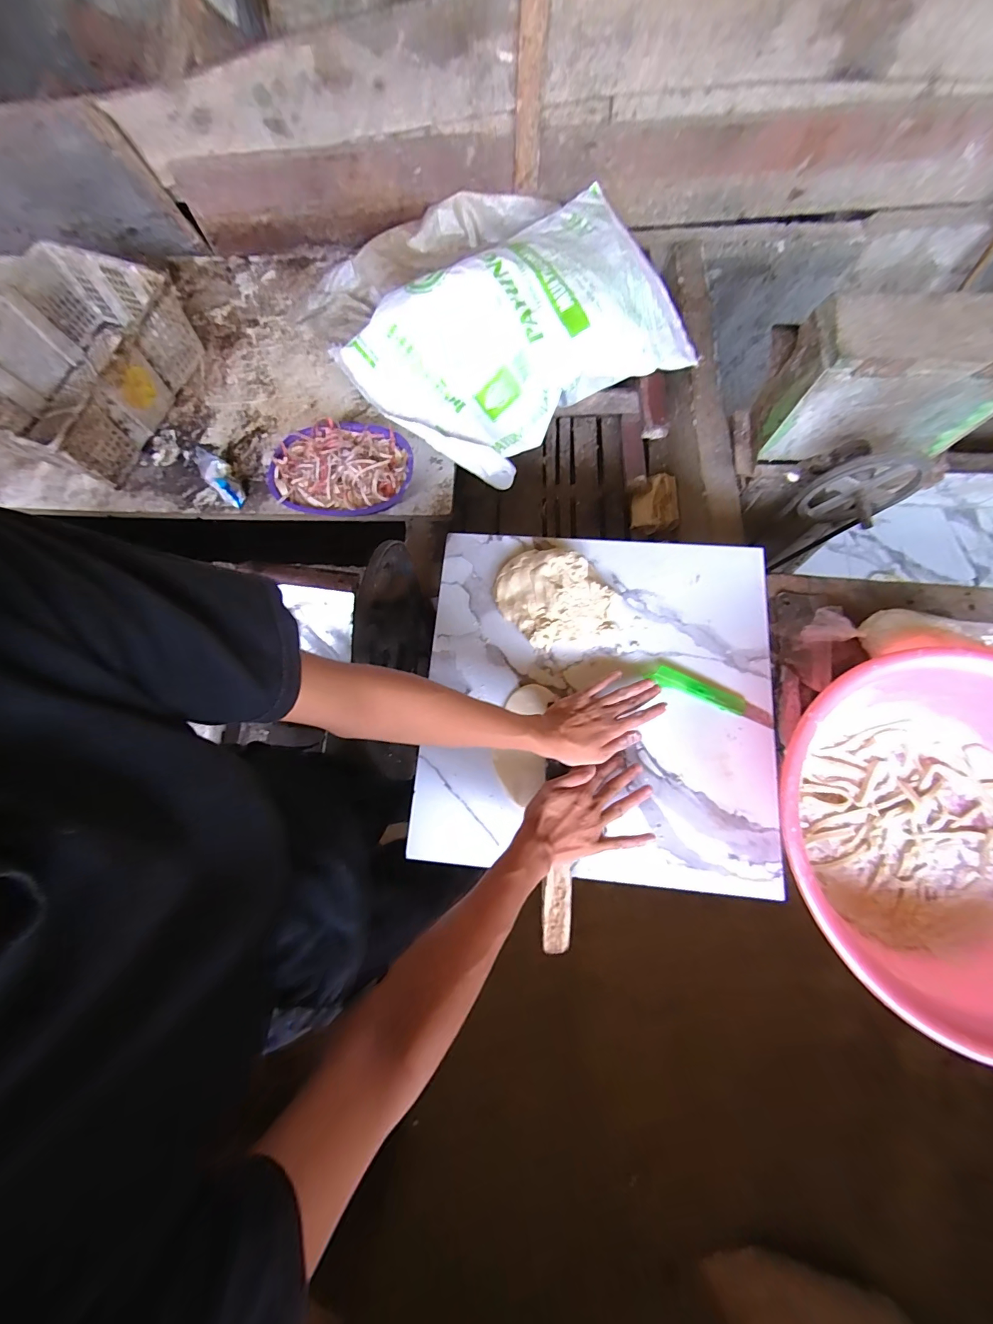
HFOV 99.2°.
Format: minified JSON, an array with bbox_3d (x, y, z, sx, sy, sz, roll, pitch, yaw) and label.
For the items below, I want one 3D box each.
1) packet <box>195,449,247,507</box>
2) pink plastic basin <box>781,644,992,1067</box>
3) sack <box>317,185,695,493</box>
[{"bbox_3d":[-0.618,-0.416,0.937,0.060,0.050,0.169,-44,80,-9],"label":"packet"},{"bbox_3d":[0.527,0.200,0.508,0.401,0.119,0.395,0,77,0],"label":"pink plastic basin"},{"bbox_3d":[0.043,-0.715,0.885,0.670,0.166,0.509,-38,79,-8],"label":"sack"}]

